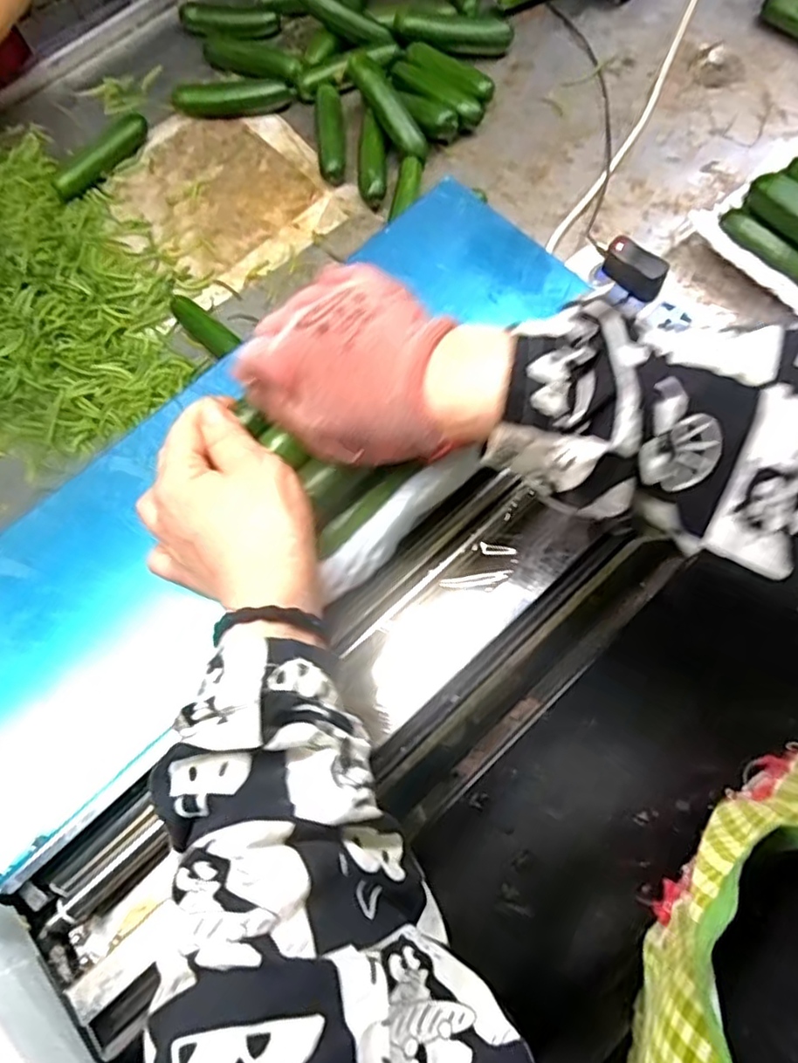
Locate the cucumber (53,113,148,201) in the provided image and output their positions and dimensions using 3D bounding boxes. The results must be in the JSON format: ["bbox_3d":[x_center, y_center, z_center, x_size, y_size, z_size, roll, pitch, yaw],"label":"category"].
[{"bbox_3d":[-0.319,-0.402,0.699,0.025,0.030,0.122,43,79,13],"label":"cucumber"}]

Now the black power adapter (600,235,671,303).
[{"bbox_3d":[0.206,-0.231,0.570,0.056,0.036,0.020,42,79,13],"label":"black power adapter"}]

